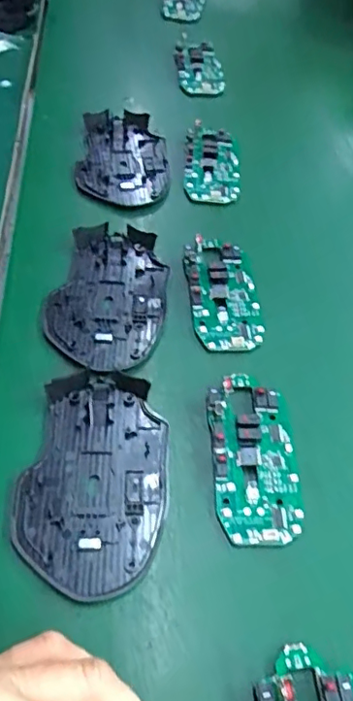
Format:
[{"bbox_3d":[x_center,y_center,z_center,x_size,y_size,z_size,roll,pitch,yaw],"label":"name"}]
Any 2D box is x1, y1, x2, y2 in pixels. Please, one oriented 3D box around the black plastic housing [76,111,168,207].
[{"bbox_3d":[-0.045,-0.162,0.453,0.073,0.017,0.107,0,57,-2],"label":"black plastic housing"}]

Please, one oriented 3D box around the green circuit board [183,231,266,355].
[{"bbox_3d":[0.031,-0.041,0.361,0.045,0.007,0.093,-5,58,-6],"label":"green circuit board"}]

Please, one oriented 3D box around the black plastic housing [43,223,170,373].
[{"bbox_3d":[-0.043,-0.038,0.351,0.071,0.008,0.112,13,58,6],"label":"black plastic housing"}]

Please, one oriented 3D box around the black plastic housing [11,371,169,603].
[{"bbox_3d":[-0.042,0.065,0.282,0.072,0.006,0.116,8,57,3],"label":"black plastic housing"}]

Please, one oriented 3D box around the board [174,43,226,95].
[{"bbox_3d":[0.024,-0.285,0.546,0.047,0.009,0.078,-6,58,-6],"label":"board"}]

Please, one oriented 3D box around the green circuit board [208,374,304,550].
[{"bbox_3d":[0.042,0.057,0.293,0.044,0.010,0.093,-1,57,-4],"label":"green circuit board"}]

